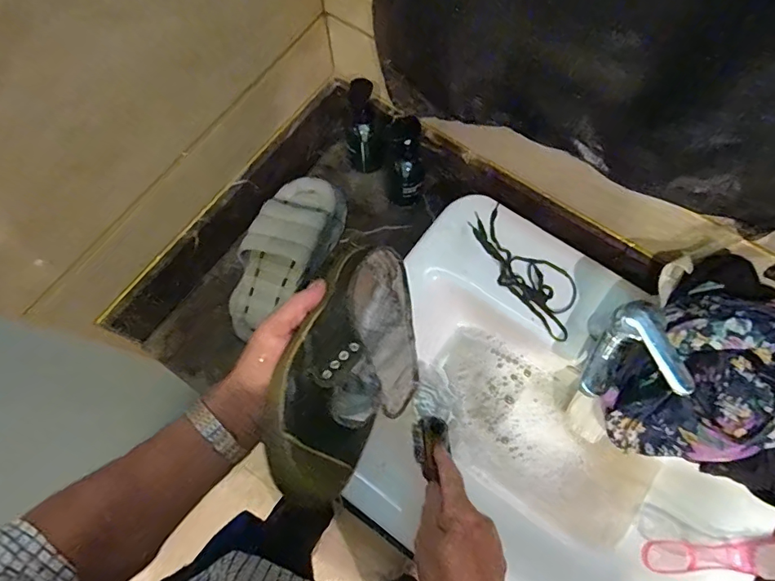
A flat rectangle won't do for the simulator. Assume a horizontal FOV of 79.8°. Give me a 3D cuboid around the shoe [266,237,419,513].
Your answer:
[{"bbox_3d":[-0.029,0.073,0.444,0.113,0.091,0.245,17,55,7],"label":"shoe"}]

